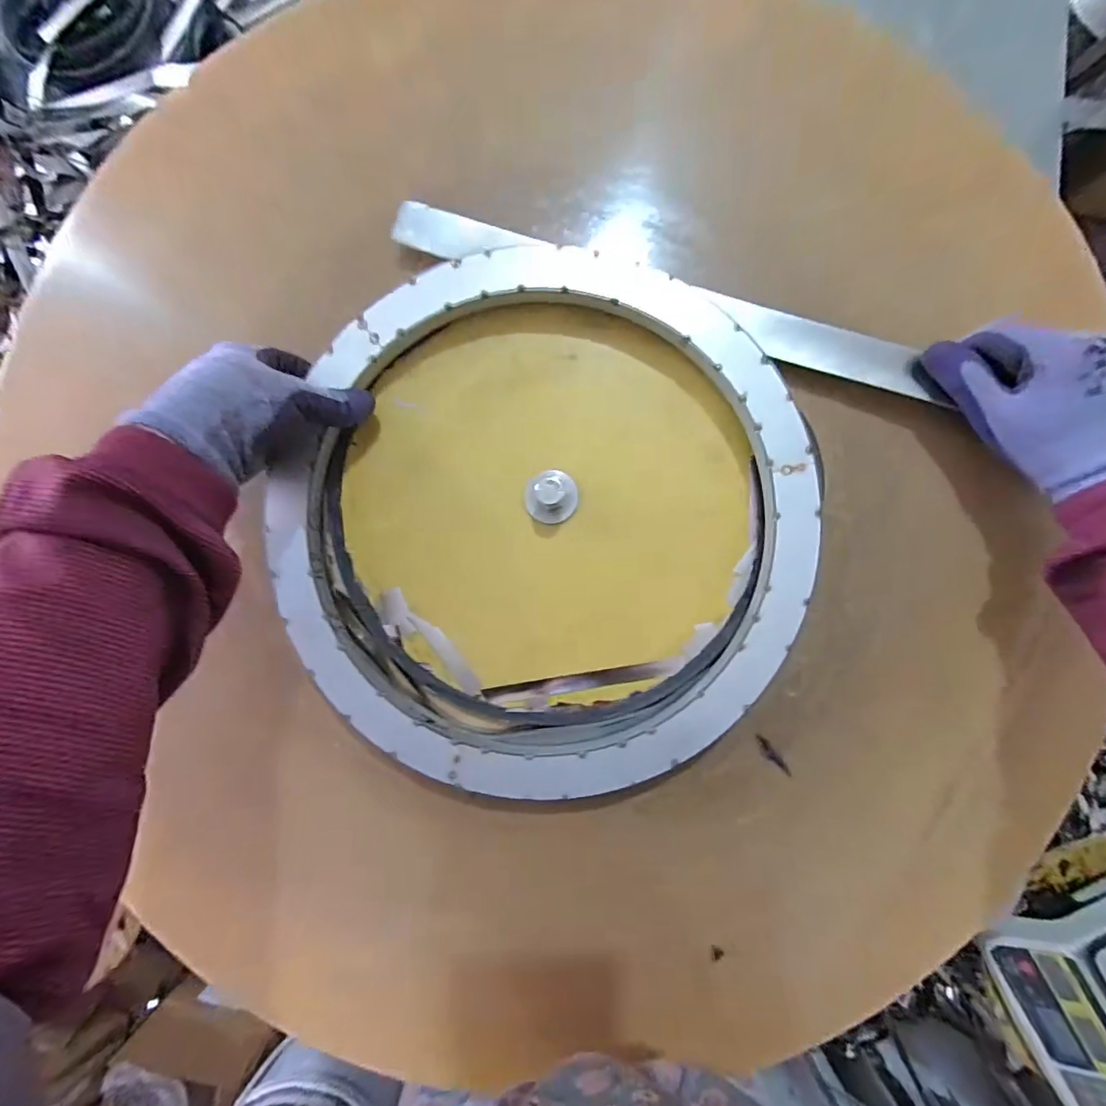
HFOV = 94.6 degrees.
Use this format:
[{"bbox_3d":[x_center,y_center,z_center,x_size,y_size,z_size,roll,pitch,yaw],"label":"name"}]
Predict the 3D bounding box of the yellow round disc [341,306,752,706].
[{"bbox_3d":[-0.002,-0.039,0.357,0.265,0.018,0.250,0,88,3],"label":"yellow round disc"}]

